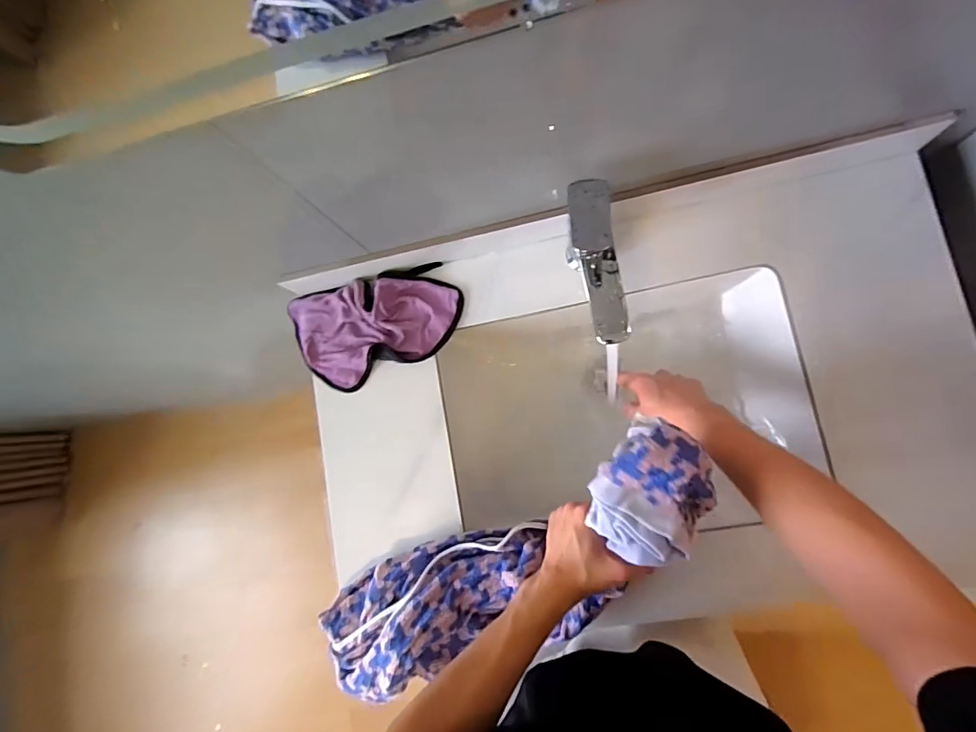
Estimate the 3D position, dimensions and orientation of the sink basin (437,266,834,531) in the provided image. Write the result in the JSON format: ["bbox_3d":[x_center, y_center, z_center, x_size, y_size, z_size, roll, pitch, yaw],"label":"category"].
[{"bbox_3d":[0.174,0.058,0.664,0.482,0.098,0.314,-7,83,10],"label":"sink basin"}]

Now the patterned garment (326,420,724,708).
[{"bbox_3d":[0.029,0.234,0.510,0.466,0.120,0.161,-36,83,25],"label":"patterned garment"}]

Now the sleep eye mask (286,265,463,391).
[{"bbox_3d":[-0.153,-0.054,0.648,0.233,0.020,0.135,-14,82,9],"label":"sleep eye mask"}]

